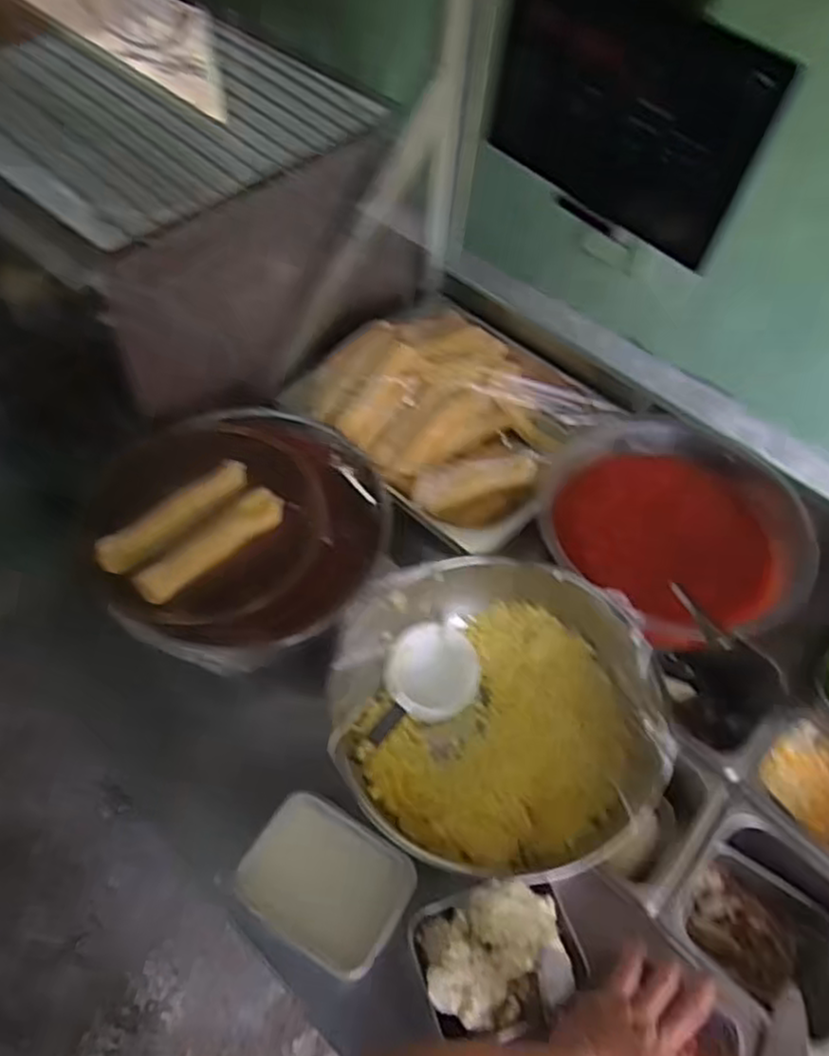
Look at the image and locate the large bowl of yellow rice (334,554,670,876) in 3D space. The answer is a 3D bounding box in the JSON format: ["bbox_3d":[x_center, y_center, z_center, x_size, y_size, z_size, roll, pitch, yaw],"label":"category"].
[{"bbox_3d":[0.075,0.184,0.702,0.290,0.118,0.271,1,56,-1],"label":"large bowl of yellow rice"}]

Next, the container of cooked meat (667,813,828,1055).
[{"bbox_3d":[0.337,0.385,0.699,0.172,0.090,0.156,36,62,20],"label":"container of cooked meat"}]

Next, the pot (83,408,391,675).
[{"bbox_3d":[-0.178,0.003,0.785,0.285,0.142,0.295,1,56,-1],"label":"pot"}]

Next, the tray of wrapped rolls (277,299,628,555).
[{"bbox_3d":[0.052,-0.152,0.930,0.323,0.094,0.319,35,61,20],"label":"tray of wrapped rolls"}]

